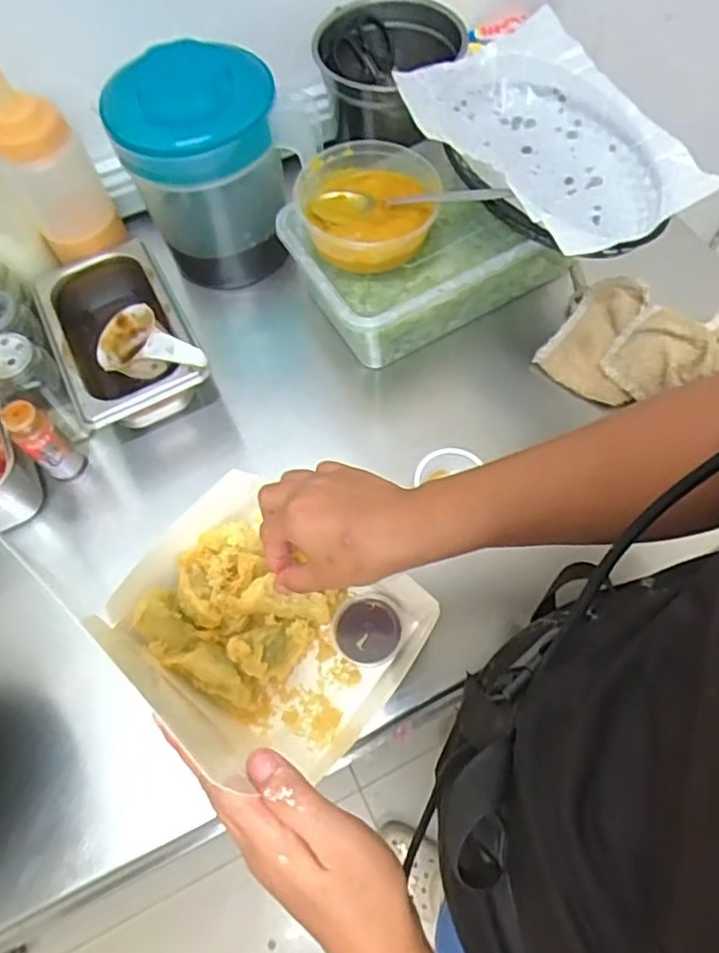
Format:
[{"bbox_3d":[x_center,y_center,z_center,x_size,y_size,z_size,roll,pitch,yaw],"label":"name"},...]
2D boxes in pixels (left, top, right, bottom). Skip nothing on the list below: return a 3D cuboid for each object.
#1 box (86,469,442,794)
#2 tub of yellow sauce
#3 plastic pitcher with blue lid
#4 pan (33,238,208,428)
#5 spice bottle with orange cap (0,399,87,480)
[{"bbox_3d":[-0.065,0.101,0.446,0.188,0.053,0.161,31,69,17],"label":"box"},{"bbox_3d":[0.007,-0.221,0.530,0.111,0.034,0.111,-1,64,3],"label":"tub of yellow sauce"},{"bbox_3d":[-0.123,-0.260,0.563,0.127,0.173,0.112,5,64,6],"label":"plastic pitcher with blue lid"},{"bbox_3d":[-0.197,-0.113,0.552,0.106,0.072,0.164,-26,65,-9],"label":"pan"},{"bbox_3d":[-0.246,-0.025,0.507,0.026,0.087,0.028,-1,64,3],"label":"spice bottle with orange cap"}]

